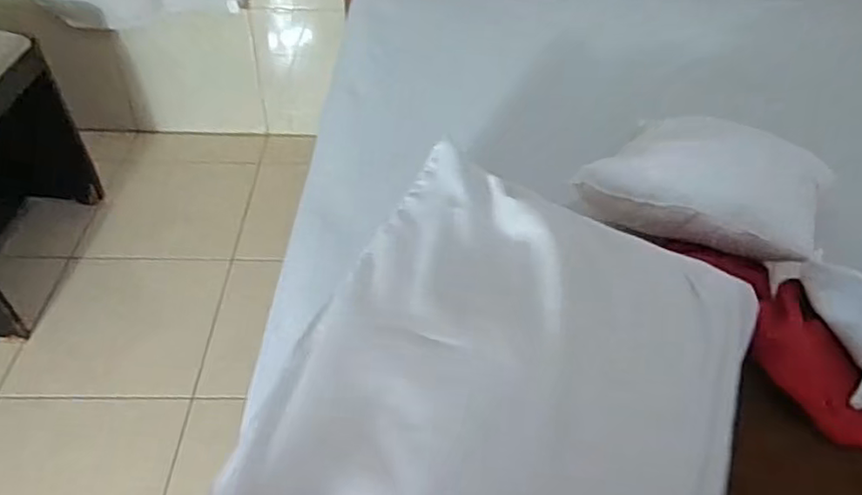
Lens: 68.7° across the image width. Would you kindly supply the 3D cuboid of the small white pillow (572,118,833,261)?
[{"bbox_3d":[0.357,-0.094,0.817,0.261,0.086,0.216,26,49,20],"label":"small white pillow"}]

